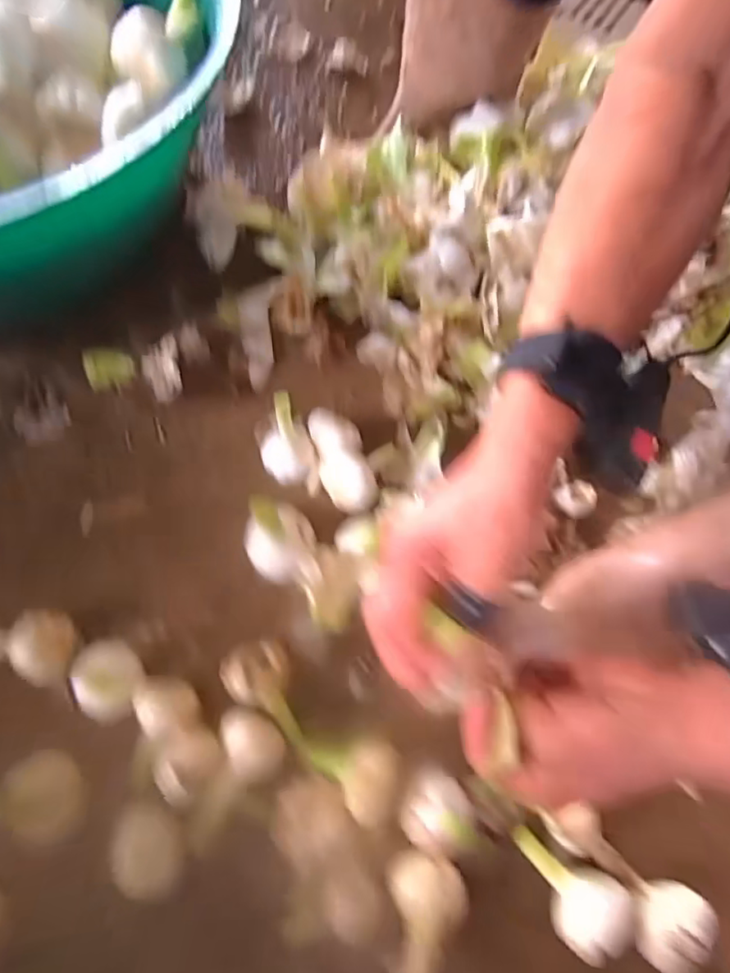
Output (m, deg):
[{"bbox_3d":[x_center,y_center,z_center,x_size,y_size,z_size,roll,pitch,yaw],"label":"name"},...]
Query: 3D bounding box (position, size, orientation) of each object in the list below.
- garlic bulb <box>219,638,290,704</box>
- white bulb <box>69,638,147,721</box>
[{"bbox_3d":[-0.077,0.131,0.393,0.046,0.032,0.041,-2,69,-5],"label":"garlic bulb"},{"bbox_3d":[-0.176,0.134,0.382,0.042,0.034,0.049,10,68,0],"label":"white bulb"}]

